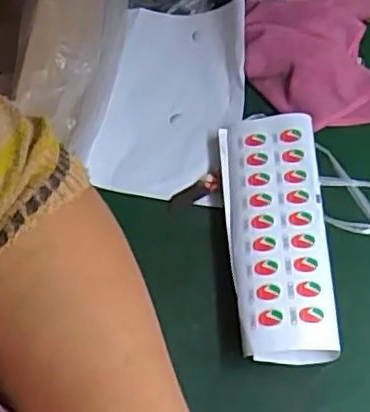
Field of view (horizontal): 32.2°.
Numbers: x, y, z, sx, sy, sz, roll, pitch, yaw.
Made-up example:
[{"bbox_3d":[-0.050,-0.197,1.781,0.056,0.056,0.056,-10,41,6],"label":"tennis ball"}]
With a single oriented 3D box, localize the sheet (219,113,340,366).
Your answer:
[{"bbox_3d":[0.080,0.019,0.563,0.083,0.042,0.231,-3,66,1],"label":"sheet"}]

